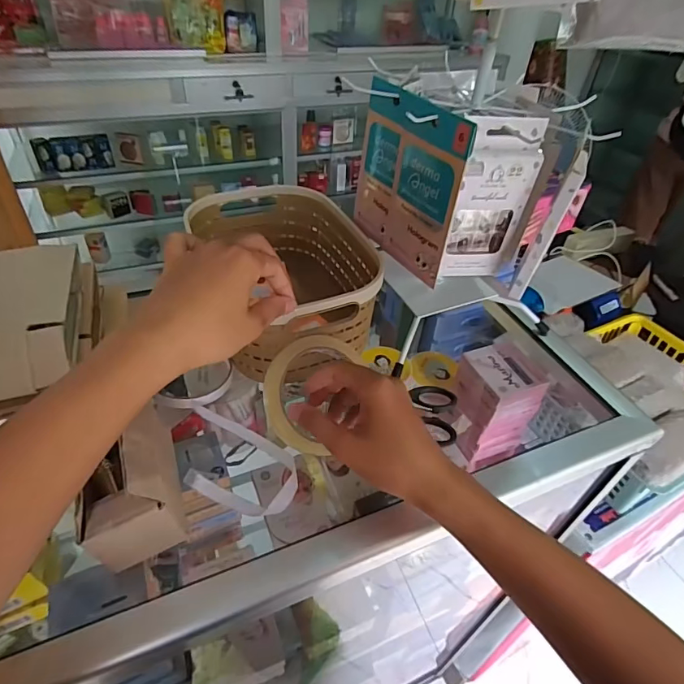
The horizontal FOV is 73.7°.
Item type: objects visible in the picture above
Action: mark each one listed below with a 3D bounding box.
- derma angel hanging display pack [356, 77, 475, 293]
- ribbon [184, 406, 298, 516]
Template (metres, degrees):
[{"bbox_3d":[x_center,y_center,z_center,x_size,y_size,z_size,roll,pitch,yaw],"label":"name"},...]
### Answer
[{"bbox_3d":[0.056,-0.141,0.411,0.012,0.141,0.132,-18,47,-25],"label":"derma angel hanging display pack"},{"bbox_3d":[-0.088,0.100,0.369,0.113,0.018,0.064,22,46,17],"label":"ribbon"}]

